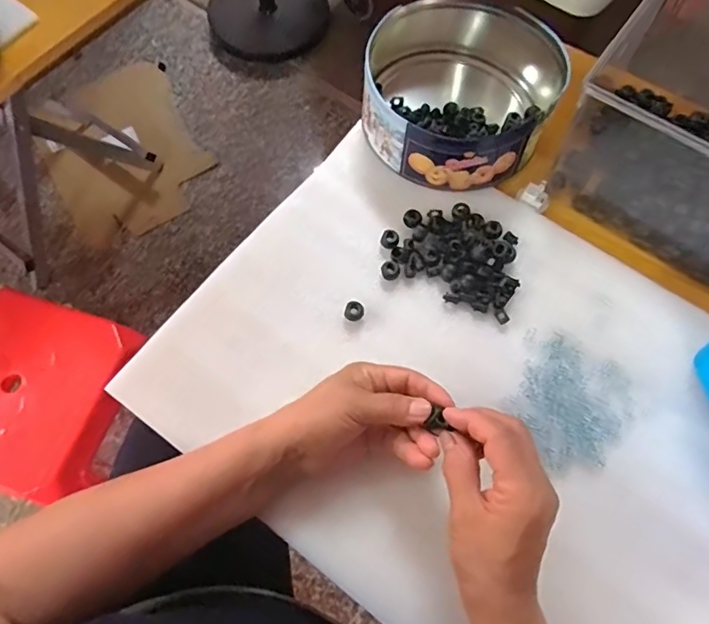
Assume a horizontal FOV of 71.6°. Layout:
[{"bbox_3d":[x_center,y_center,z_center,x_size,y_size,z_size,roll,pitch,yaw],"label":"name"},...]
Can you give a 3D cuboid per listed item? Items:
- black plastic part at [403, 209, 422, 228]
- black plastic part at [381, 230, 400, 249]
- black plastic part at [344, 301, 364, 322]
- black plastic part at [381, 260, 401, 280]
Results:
[{"bbox_3d":[0.055,-0.089,0.471,0.018,0.007,0.018,0,68,1],"label":"black plastic part"},{"bbox_3d":[0.034,-0.069,0.463,0.017,0.009,0.017,0,68,1],"label":"black plastic part"},{"bbox_3d":[0.000,0.000,0.438,0.017,0.010,0.015,20,70,9],"label":"black plastic part"},{"bbox_3d":[0.033,-0.039,0.455,0.017,0.012,0.015,2,68,2],"label":"black plastic part"}]

